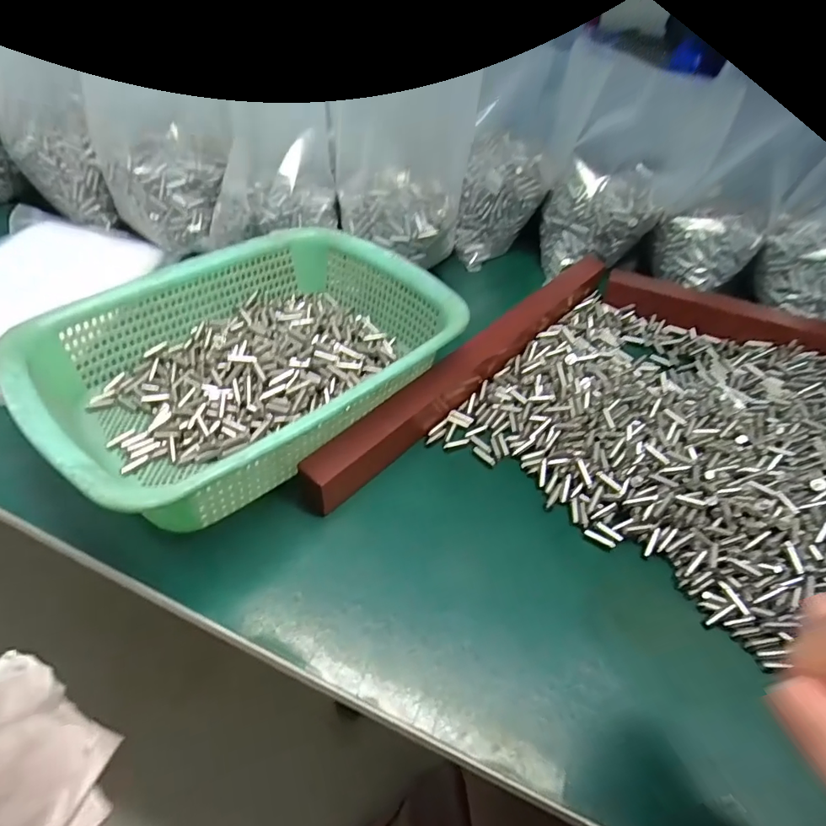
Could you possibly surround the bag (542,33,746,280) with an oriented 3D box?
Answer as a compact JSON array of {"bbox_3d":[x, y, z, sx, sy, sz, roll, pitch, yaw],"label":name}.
[{"bbox_3d":[0.223,-0.257,0.543,0.131,0.181,0.091,1,48,-4],"label":"bag"}]

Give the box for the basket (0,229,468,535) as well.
[{"bbox_3d":[-0.121,-0.044,0.396,0.224,0.076,0.300,36,55,25],"label":"basket"}]

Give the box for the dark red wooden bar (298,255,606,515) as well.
[{"bbox_3d":[0.063,-0.050,0.450,0.029,0.040,0.398,35,55,24],"label":"dark red wooden bar"}]

